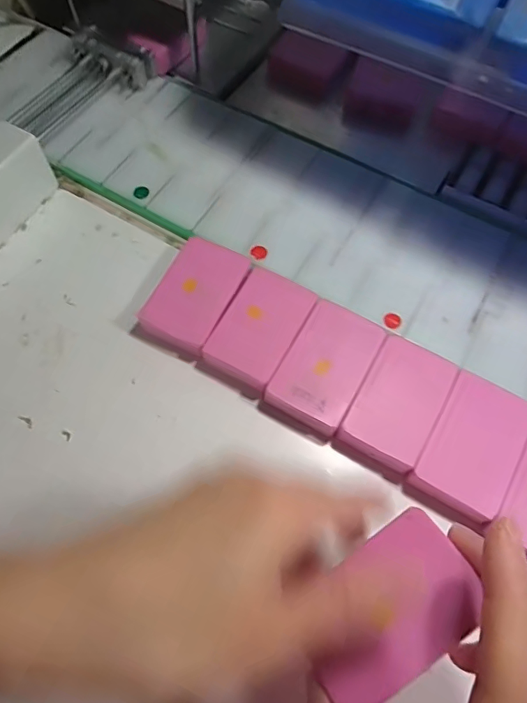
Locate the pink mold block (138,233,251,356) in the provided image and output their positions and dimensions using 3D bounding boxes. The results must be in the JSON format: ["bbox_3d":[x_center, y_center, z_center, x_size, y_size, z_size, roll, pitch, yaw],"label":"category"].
[{"bbox_3d":[-0.041,-0.034,0.305,0.044,0.016,0.071,24,68,9],"label":"pink mold block"}]

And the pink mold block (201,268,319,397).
[{"bbox_3d":[-0.002,-0.014,0.295,0.043,0.014,0.071,27,69,10],"label":"pink mold block"}]

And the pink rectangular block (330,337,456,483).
[{"bbox_3d":[0.074,0.030,0.276,0.043,0.012,0.073,28,69,11],"label":"pink rectangular block"}]

